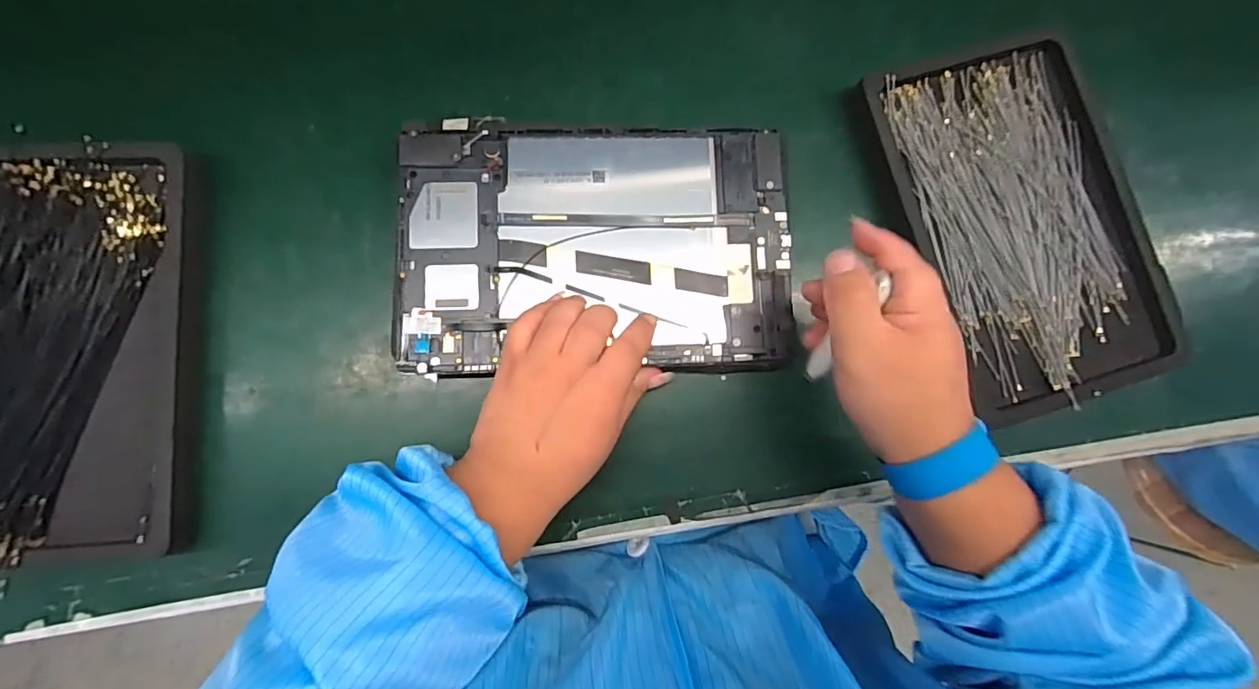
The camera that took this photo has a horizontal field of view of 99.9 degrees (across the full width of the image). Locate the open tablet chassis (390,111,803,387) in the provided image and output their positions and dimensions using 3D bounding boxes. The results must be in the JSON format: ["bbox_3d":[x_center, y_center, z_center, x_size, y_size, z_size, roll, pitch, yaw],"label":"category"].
[{"bbox_3d":[-0.021,-0.061,0.330,0.239,0.009,0.153,-2,86,-5],"label":"open tablet chassis"}]

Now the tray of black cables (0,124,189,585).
[{"bbox_3d":[-0.350,0.003,0.321,0.161,0.023,0.251,-3,85,-3],"label":"tray of black cables"}]

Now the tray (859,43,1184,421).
[{"bbox_3d":[0.267,-0.083,0.367,0.150,0.033,0.240,-17,86,-4],"label":"tray"}]

